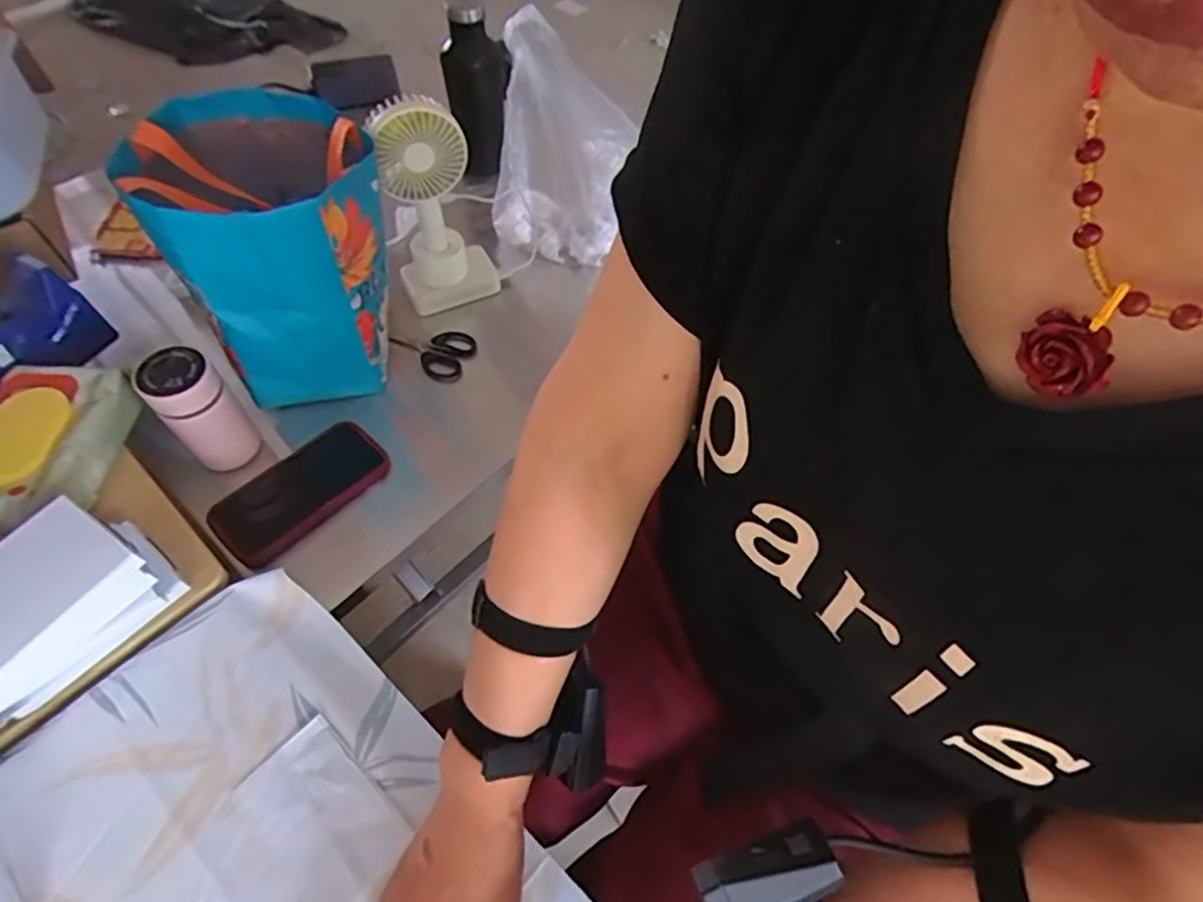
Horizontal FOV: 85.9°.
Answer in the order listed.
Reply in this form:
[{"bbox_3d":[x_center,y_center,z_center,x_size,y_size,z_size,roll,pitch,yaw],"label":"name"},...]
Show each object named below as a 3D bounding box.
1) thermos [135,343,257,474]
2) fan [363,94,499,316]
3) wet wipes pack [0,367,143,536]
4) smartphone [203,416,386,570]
[{"bbox_3d":[-0.397,-0.040,0.641,0.063,0.127,0.061,-35,66,-24],"label":"thermos"},{"bbox_3d":[-0.192,-0.290,0.746,0.115,0.252,0.083,-21,59,-17],"label":"fan"},{"bbox_3d":[-0.504,0.001,0.579,0.111,0.063,0.178,-1,57,-5],"label":"wet wipes pack"},{"bbox_3d":[-0.307,0.038,0.659,0.087,0.018,0.166,37,62,19],"label":"smartphone"}]

